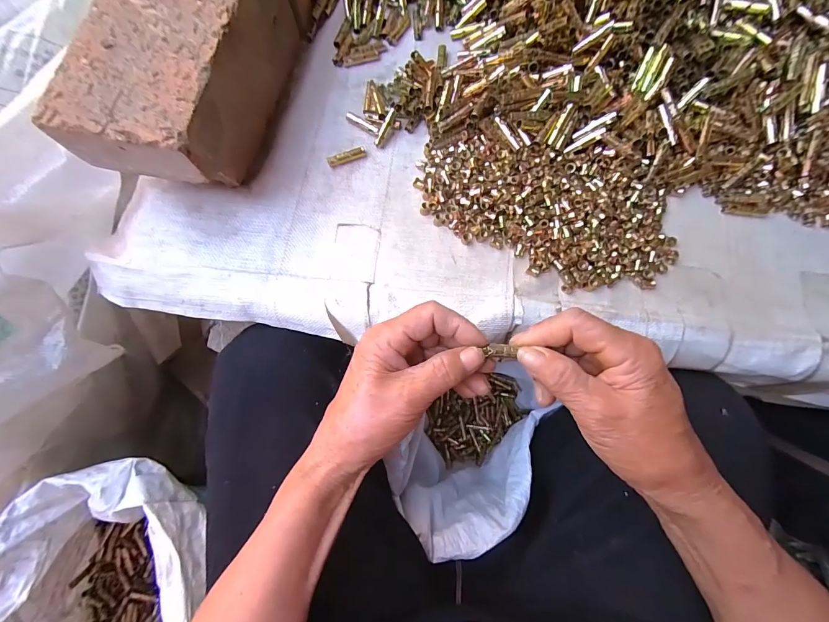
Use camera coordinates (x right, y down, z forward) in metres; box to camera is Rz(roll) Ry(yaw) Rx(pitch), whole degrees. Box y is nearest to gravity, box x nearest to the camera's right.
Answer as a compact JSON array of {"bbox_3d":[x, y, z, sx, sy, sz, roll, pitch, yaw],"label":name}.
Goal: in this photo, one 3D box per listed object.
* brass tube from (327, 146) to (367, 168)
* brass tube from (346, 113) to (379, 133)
[{"bbox_3d":[-0.069,-0.159,0.367,0.040,0.010,0.009,-22,80,-4],"label":"brass tube"},{"bbox_3d":[-0.055,-0.199,0.379,0.040,0.007,0.007,33,81,6],"label":"brass tube"}]

